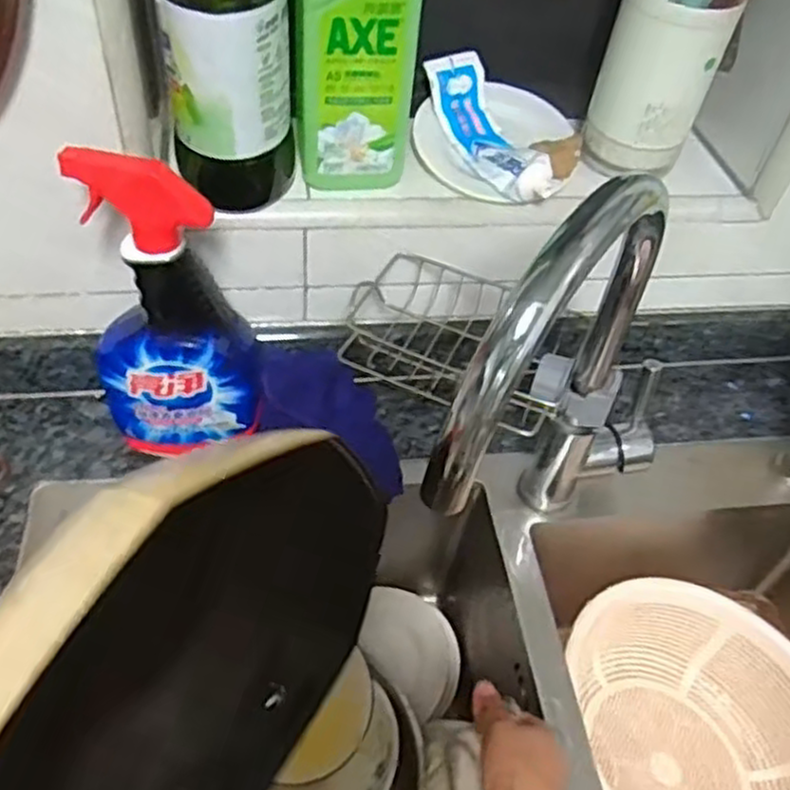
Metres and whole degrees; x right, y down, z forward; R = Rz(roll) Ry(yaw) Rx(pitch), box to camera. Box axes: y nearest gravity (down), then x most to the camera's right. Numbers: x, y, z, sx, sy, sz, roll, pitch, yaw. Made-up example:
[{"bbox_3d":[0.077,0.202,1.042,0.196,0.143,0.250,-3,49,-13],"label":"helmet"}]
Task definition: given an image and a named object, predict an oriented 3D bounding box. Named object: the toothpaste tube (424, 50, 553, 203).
[{"bbox_3d":[0.081,-0.232,0.653,0.048,0.054,0.157,-18,54,-20],"label":"toothpaste tube"}]

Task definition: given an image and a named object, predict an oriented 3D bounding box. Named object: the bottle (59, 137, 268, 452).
[{"bbox_3d":[-0.171,-0.054,0.574,0.125,0.266,0.074,-6,50,-11],"label":"bottle"}]

